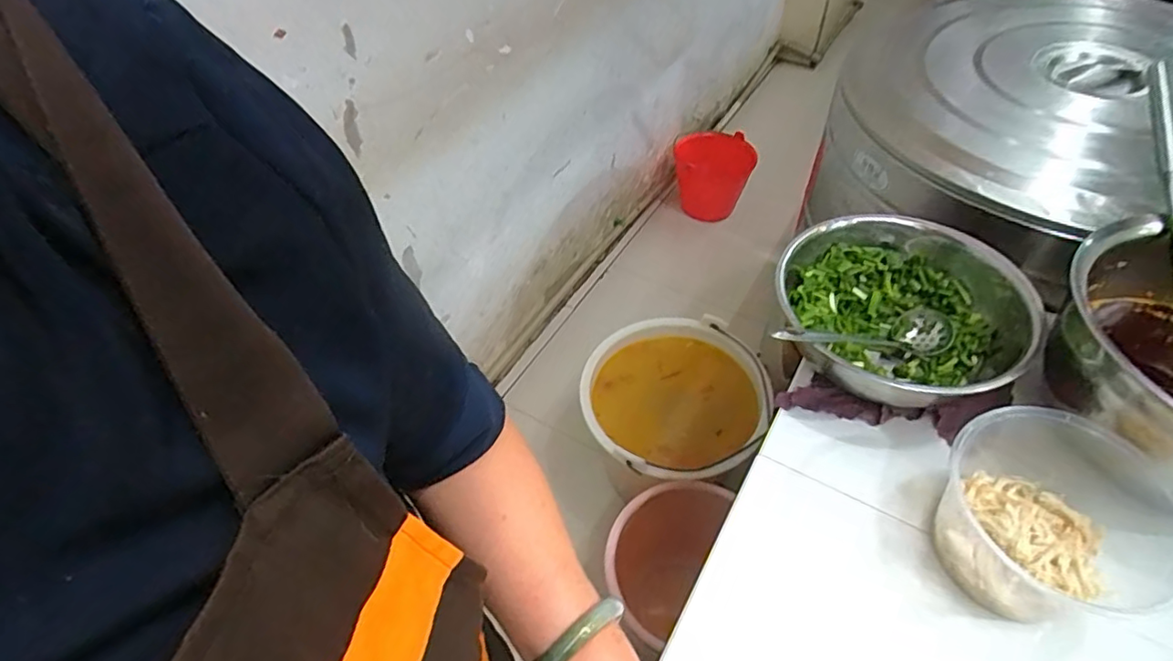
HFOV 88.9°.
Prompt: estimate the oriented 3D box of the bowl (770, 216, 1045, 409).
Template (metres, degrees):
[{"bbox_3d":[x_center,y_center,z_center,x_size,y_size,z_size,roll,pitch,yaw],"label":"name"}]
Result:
[{"bbox_3d":[0.337,-0.018,0.661,0.247,0.090,0.265,31,57,25],"label":"bowl"}]

